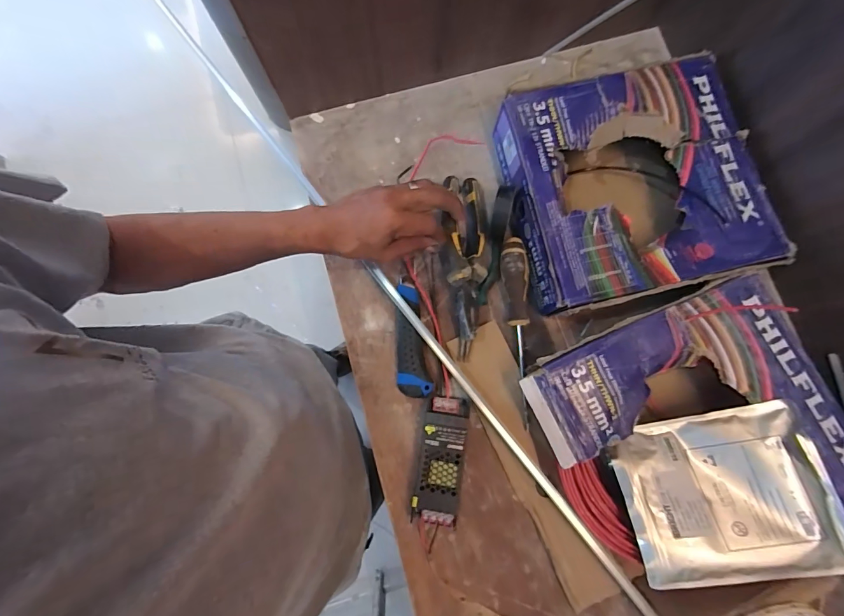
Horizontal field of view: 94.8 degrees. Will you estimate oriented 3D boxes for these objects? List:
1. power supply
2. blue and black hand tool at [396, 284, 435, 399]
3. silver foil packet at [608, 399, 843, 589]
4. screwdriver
[{"bbox_3d":[0.021,0.174,0.444,0.051,0.028,0.137,9,80,3],"label":"power supply"},{"bbox_3d":[-0.016,0.039,0.469,0.038,0.022,0.134,-10,79,-1],"label":"blue and black hand tool"},{"bbox_3d":[0.302,0.185,0.386,0.186,0.016,0.150,-14,67,10],"label":"silver foil packet"},{"bbox_3d":[0.119,0.027,0.464,0.029,0.034,0.220,-5,79,0],"label":"screwdriver"}]

